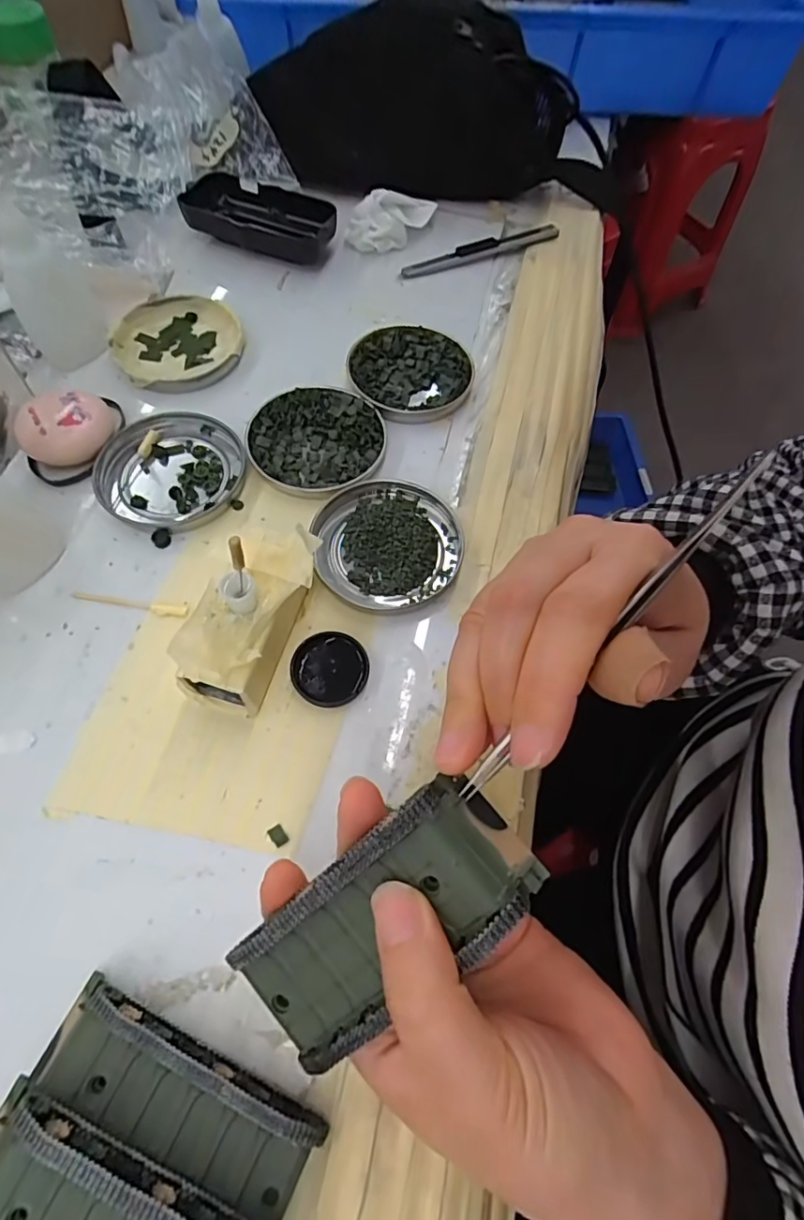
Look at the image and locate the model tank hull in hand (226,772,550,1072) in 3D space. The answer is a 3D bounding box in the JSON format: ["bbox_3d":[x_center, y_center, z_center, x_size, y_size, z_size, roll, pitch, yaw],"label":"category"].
[{"bbox_3d":[-0.008,0.094,0.162,0.094,0.021,0.042,-46,71,10],"label":"model tank hull in hand"}]

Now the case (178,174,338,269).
[{"bbox_3d":[-0.105,-0.287,0.402,0.116,0.024,0.052,21,64,7],"label":"case"}]

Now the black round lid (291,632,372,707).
[{"bbox_3d":[-0.034,0.028,0.259,0.035,0.006,0.035,1,64,-2],"label":"black round lid"}]

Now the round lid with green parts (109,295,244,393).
[{"bbox_3d":[-0.142,-0.172,0.351,0.078,0.012,0.080,1,64,-2],"label":"round lid with green parts"}]

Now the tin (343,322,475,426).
[{"bbox_3d":[0.004,-0.151,0.347,0.075,0.011,0.075,1,64,-2],"label":"tin"}]

